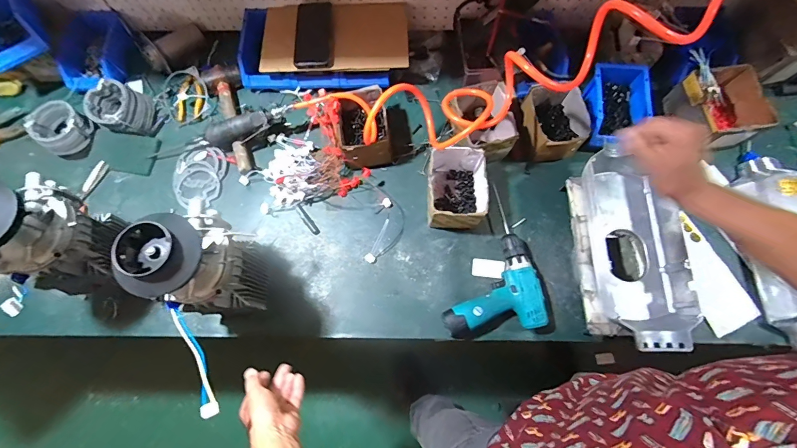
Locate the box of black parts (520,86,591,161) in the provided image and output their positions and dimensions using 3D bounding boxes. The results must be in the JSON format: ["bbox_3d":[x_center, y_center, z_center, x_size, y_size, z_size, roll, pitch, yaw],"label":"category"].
[{"bbox_3d":[0.336,-0.221,0.819,0.113,0.105,0.149,-7,72,-2],"label":"box of black parts"}]

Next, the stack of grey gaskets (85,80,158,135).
[{"bbox_3d":[-0.620,-0.260,0.842,0.114,0.073,0.111,36,76,11],"label":"stack of grey gaskets"}]

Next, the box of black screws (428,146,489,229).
[{"bbox_3d":[0.117,-0.071,0.770,0.107,0.106,0.145,1,72,1],"label":"box of black screws"}]

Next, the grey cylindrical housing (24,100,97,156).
[{"bbox_3d":[-0.743,-0.208,0.831,0.105,0.066,0.100,0,72,0],"label":"grey cylindrical housing"}]

